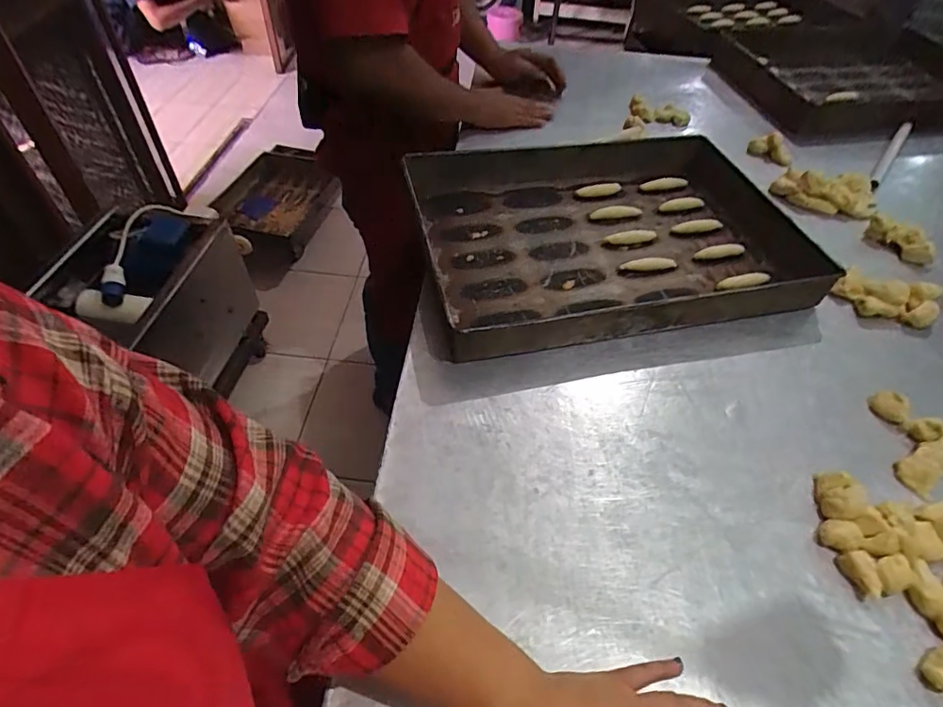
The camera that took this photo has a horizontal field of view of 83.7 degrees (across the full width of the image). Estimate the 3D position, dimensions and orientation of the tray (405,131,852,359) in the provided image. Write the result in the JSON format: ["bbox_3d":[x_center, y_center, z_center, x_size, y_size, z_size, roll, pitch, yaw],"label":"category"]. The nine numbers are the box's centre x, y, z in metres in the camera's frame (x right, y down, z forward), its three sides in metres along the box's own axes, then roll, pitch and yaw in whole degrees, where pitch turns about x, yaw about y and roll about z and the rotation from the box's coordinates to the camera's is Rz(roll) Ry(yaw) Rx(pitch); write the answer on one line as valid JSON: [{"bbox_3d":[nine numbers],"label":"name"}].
[{"bbox_3d":[0.191,-0.187,0.747,0.528,0.057,0.397,-9,51,-12],"label":"tray"}]

